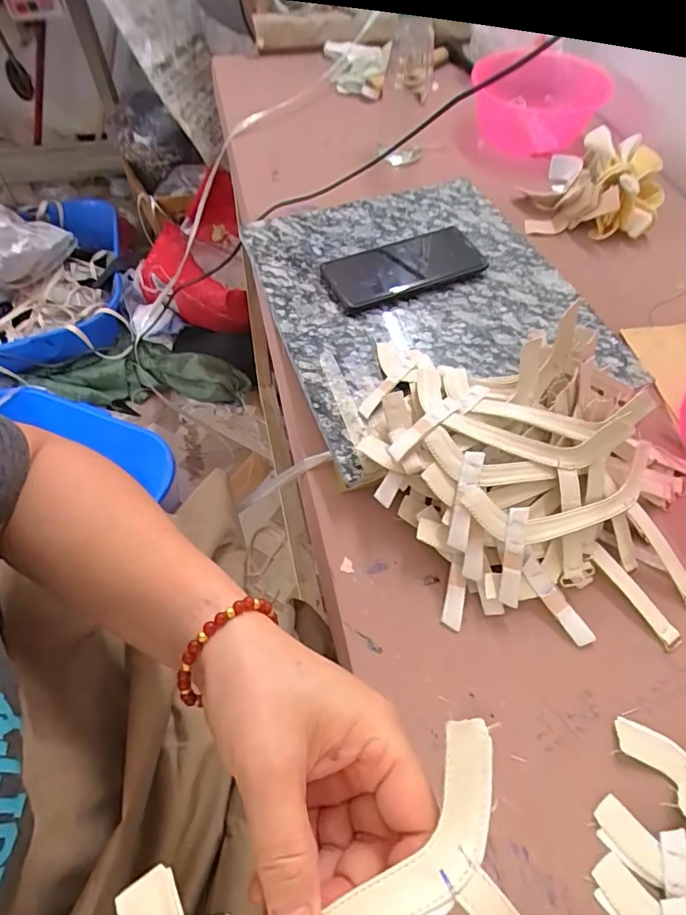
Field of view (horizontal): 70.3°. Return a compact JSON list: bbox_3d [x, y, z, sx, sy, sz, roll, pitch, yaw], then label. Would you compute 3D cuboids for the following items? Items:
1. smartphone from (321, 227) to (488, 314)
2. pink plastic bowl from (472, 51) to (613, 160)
[{"bbox_3d":[0.062,-0.197,0.503,0.160,0.014,0.077,-17,60,-11],"label":"smartphone"},{"bbox_3d":[0.273,-0.504,0.702,0.166,0.069,0.133,27,62,16],"label":"pink plastic bowl"}]

